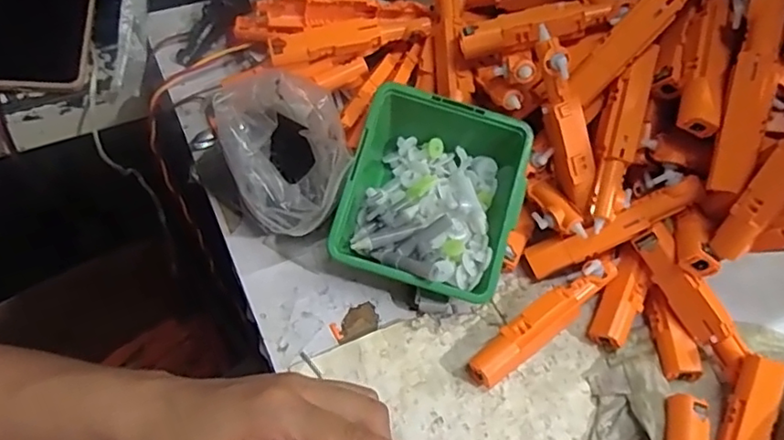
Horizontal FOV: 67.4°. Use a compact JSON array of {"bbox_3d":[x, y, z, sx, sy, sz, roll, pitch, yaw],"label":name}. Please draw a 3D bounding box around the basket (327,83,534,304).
[{"bbox_3d":[0.026,-0.016,0.392,0.111,0.056,0.125,17,63,1],"label":"basket"}]

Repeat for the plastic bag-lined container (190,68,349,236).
[{"bbox_3d":[-0.075,-0.041,0.388,0.105,0.076,0.081,39,65,12],"label":"plastic bag-lined container"}]

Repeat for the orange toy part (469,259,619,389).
[{"bbox_3d":[0.101,0.066,0.389,0.119,0.024,0.024,-33,70,-22],"label":"orange toy part"}]

